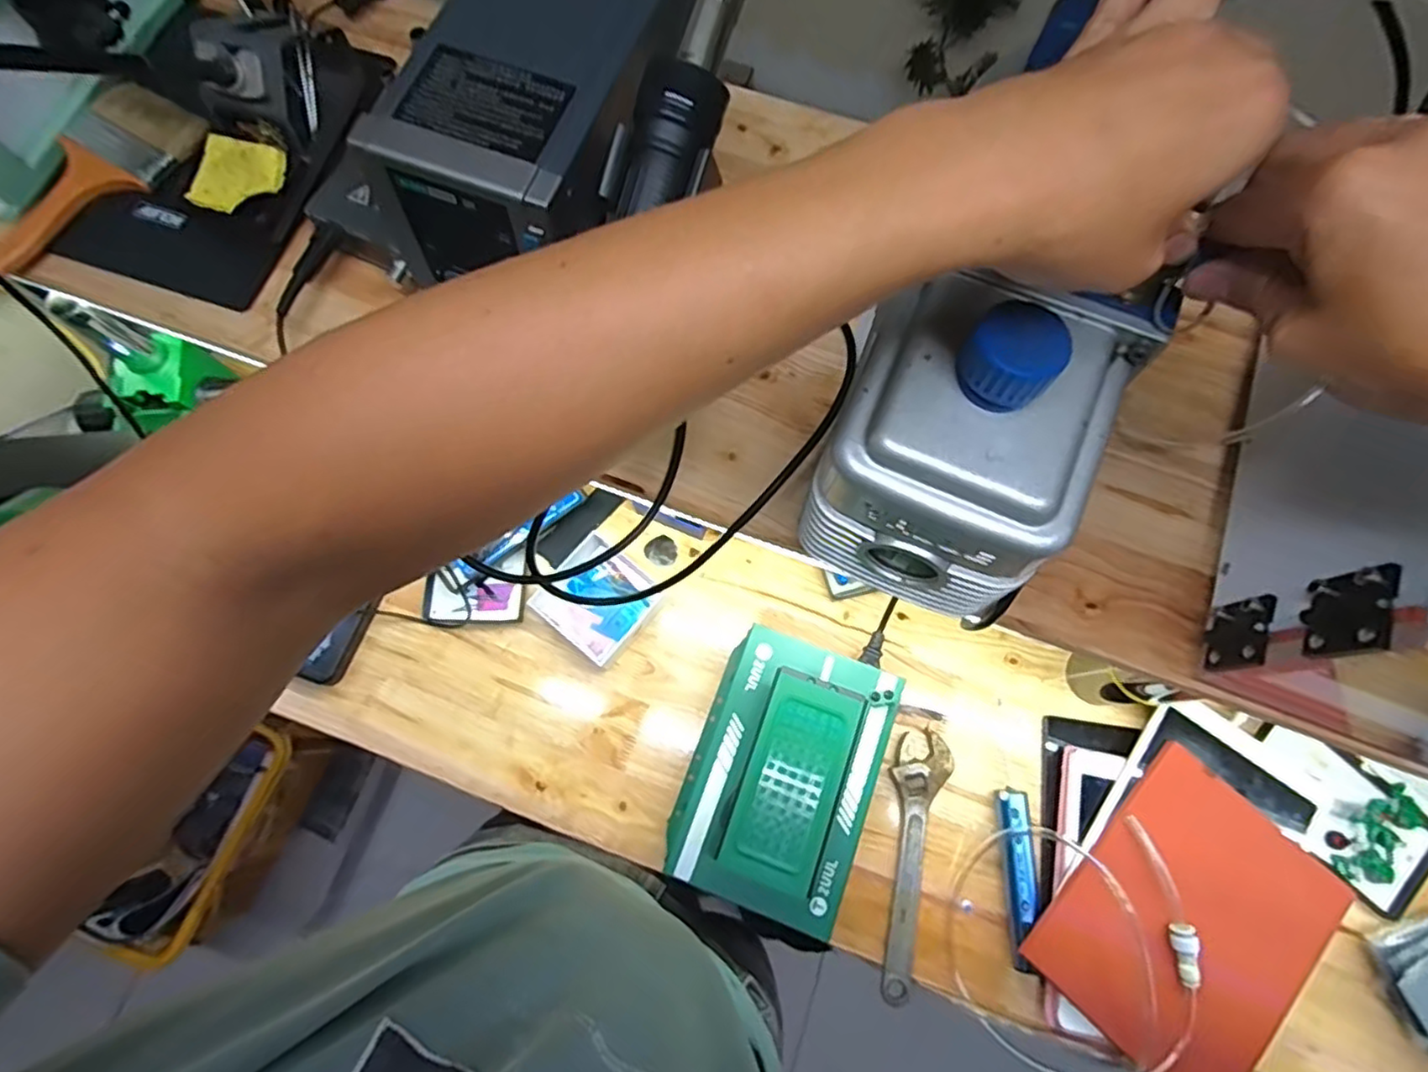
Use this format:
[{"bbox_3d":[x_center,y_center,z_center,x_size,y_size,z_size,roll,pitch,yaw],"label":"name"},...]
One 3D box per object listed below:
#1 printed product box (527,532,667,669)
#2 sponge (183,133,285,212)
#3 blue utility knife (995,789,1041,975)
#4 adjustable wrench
[{"bbox_3d":[-0.119,0.067,0.705,0.104,0.045,0.104,39,78,11],"label":"printed product box"},{"bbox_3d":[-0.334,-0.251,0.469,0.057,0.018,0.049,11,74,4],"label":"sponge"},{"bbox_3d":[0.286,0.317,0.624,0.034,0.025,0.149,0,74,1],"label":"blue utility knife"},{"bbox_3d":[0.181,0.309,0.637,0.051,0.019,0.237,15,74,5],"label":"adjustable wrench"}]

